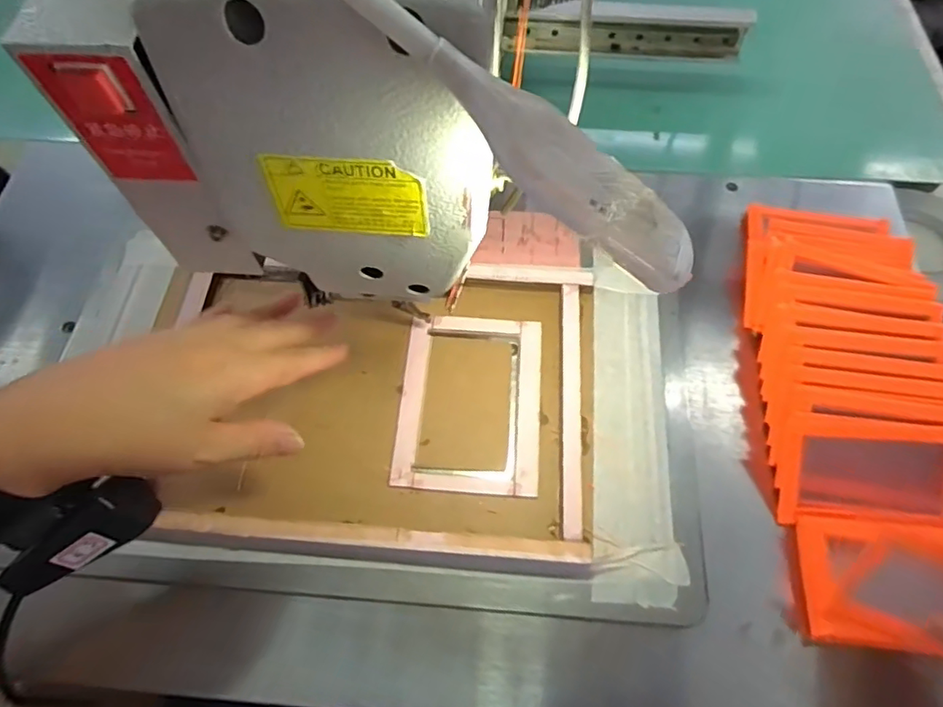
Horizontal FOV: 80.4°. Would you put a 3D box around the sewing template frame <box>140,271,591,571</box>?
[{"bbox_3d":[-0.062,0.031,0.370,0.290,0.023,0.200,-1,64,1],"label":"sewing template frame"}]

